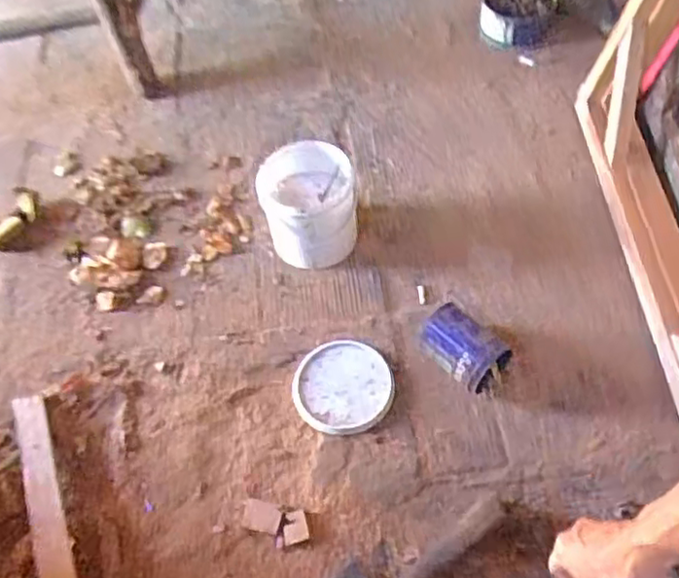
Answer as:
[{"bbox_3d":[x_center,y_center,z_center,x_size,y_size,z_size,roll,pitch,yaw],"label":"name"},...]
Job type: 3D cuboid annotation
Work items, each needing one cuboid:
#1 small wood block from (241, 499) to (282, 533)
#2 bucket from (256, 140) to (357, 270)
[{"bbox_3d":[-0.137,0.397,1.169,0.065,0.015,0.047,9,63,7],"label":"small wood block"},{"bbox_3d":[-0.062,-0.166,1.374,0.199,0.205,0.168,-2,60,1],"label":"bucket"}]

